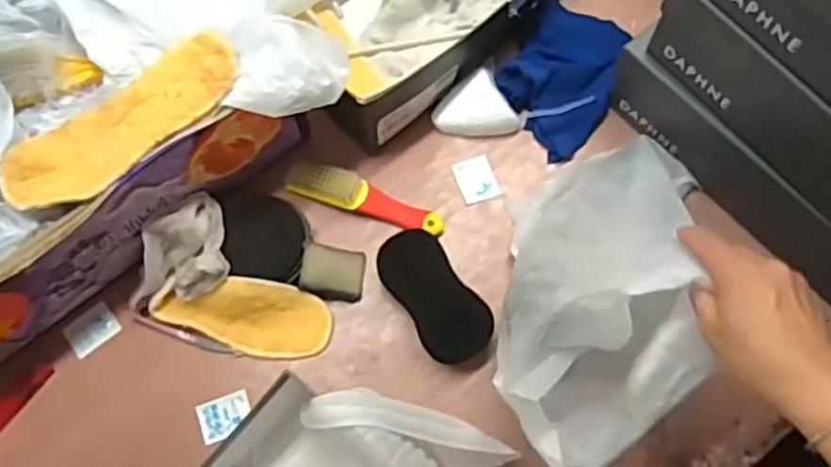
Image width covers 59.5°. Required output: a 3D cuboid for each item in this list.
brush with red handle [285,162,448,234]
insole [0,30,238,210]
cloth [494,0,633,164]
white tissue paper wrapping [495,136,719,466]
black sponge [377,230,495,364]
[{"bbox_3d":[-0.047,-0.036,0.691,0.153,0.021,0.037,18,71,8],"label":"brush with red handle"},{"bbox_3d":[-0.227,-0.084,0.573,0.197,0.017,0.075,-31,79,-6],"label":"insole"},{"bbox_3d":[0.142,-0.156,0.730,0.112,0.042,0.162,21,72,9],"label":"cloth"},{"bbox_3d":[0.153,0.028,0.586,0.145,0.136,0.326,13,42,6],"label":"white tissue paper wrapping"},{"bbox_3d":[0.016,0.056,0.656,0.060,0.028,0.126,-34,73,-10],"label":"black sponge"}]

